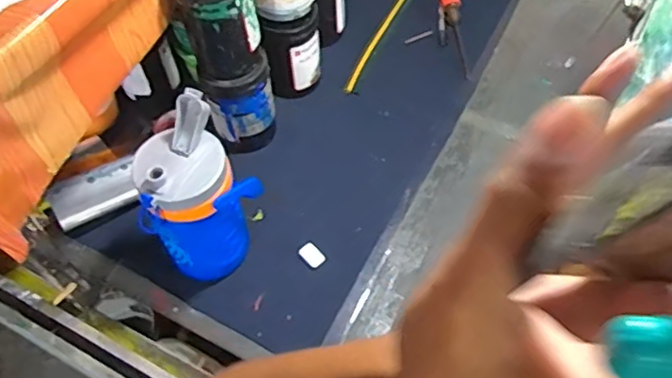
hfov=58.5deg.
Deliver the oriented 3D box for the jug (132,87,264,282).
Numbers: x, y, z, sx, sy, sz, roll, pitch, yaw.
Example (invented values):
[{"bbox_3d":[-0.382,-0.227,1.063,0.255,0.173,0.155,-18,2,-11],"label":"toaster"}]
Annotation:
[{"bbox_3d":[-0.184,0.015,0.810,0.138,0.271,0.098,-24,57,-12],"label":"jug"}]

